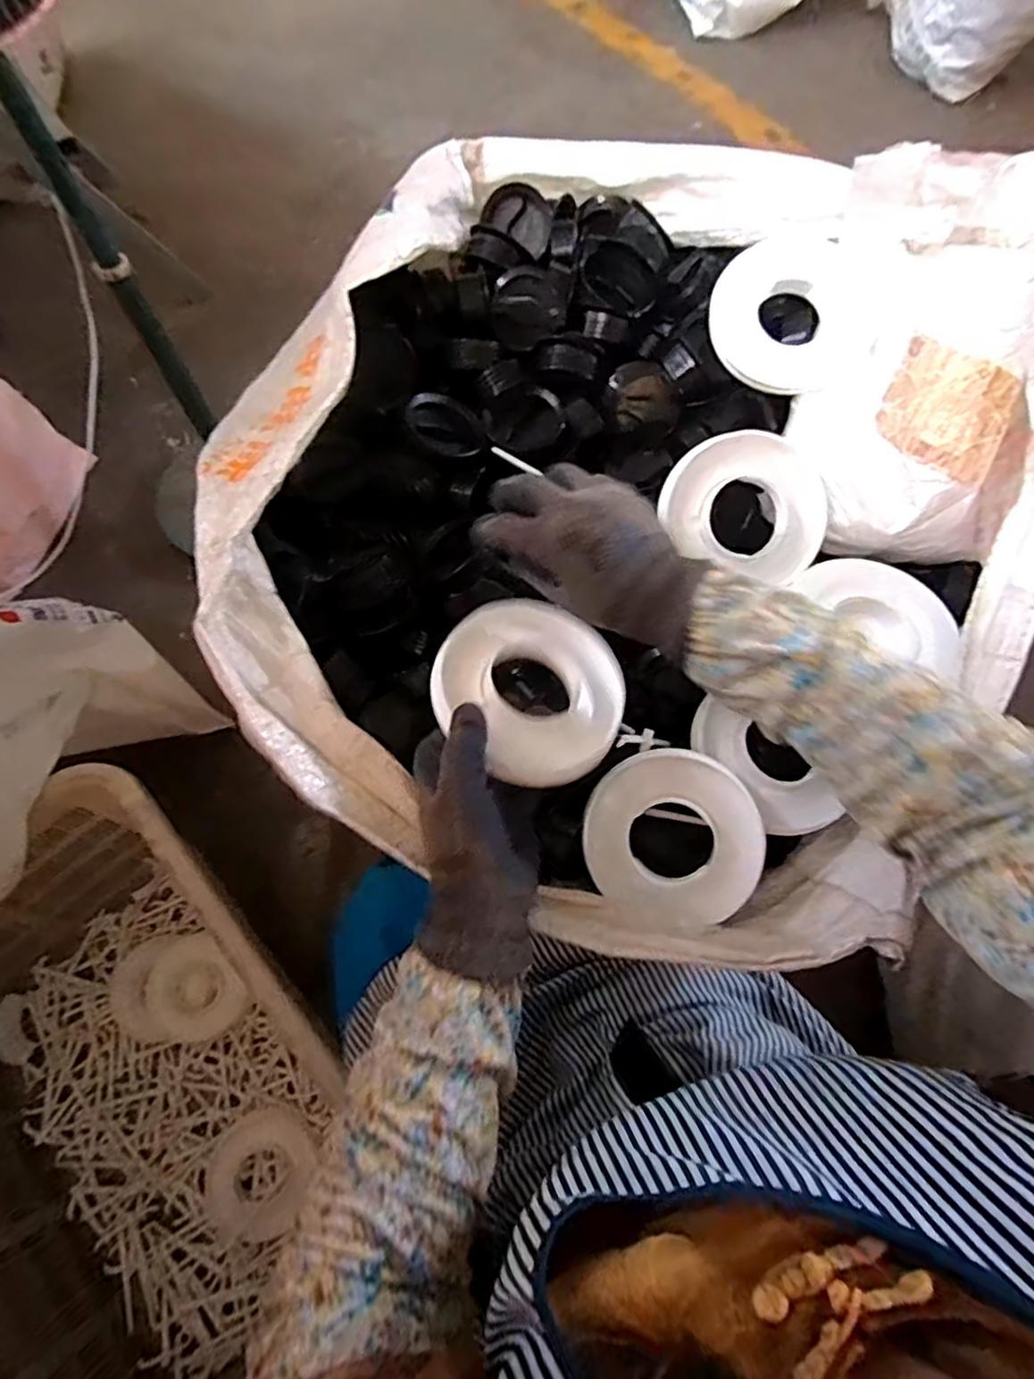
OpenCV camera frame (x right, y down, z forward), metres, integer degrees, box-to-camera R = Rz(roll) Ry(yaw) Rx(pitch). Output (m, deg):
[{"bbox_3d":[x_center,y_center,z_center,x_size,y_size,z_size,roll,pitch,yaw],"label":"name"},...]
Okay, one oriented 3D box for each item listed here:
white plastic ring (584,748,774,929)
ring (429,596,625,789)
[{"bbox_3d":[0.114,0.106,0.467,0.127,0.009,0.117,-3,79,13],"label":"white plastic ring"},{"bbox_3d":[0.009,0.001,0.448,0.127,0.030,0.127,7,64,-15],"label":"ring"}]

